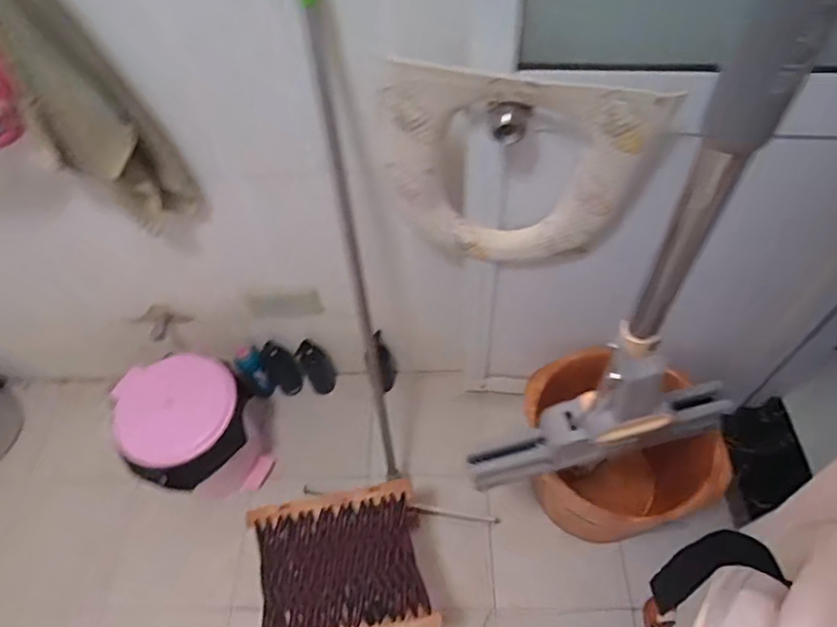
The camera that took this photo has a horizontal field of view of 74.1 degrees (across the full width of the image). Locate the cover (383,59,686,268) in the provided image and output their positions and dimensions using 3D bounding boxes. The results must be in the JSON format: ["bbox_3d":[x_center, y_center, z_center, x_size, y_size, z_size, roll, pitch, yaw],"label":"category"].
[{"bbox_3d":[0.149,-0.202,0.853,0.401,0.397,0.068,3,59,6],"label":"cover"}]

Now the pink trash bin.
[{"bbox_3d":[-0.534,0.285,1.342,0.279,0.284,0.255,-2,58,3],"label":"pink trash bin"}]

